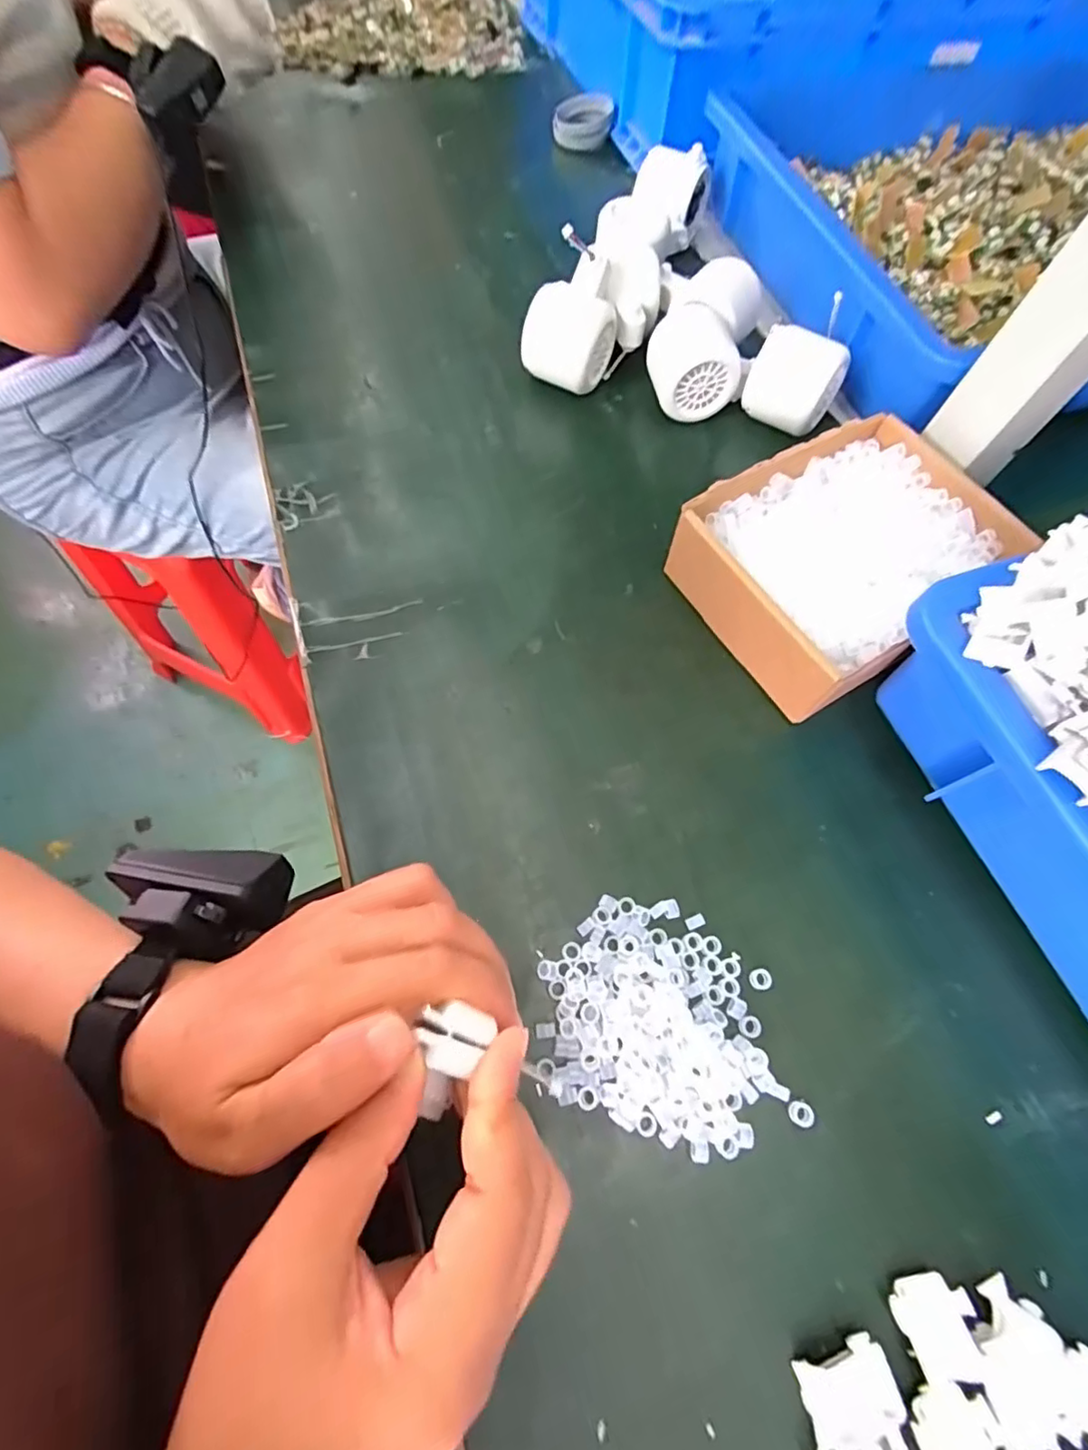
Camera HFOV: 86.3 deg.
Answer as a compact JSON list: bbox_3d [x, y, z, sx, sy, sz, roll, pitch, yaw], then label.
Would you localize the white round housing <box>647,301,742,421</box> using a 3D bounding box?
[{"bbox_3d":[0.105,-0.259,0.423,0.061,0.053,0.056,-10,66,-8],"label":"white round housing"}]

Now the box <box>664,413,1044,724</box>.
[{"bbox_3d":[0.180,-0.099,0.352,0.180,0.051,0.136,-28,70,-15],"label":"box"}]

